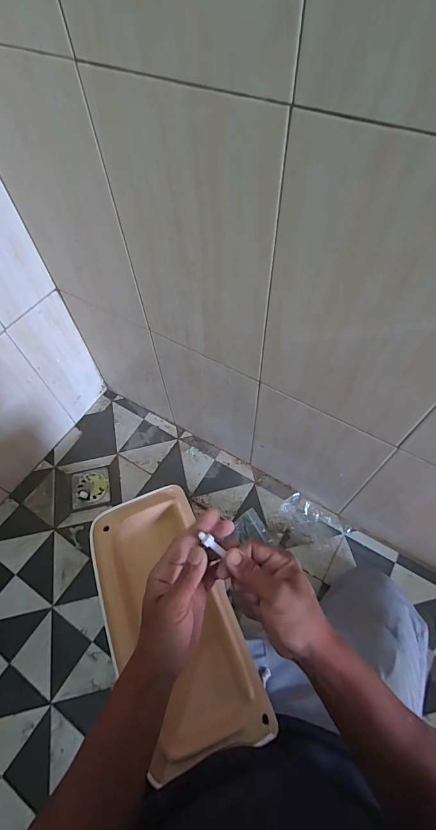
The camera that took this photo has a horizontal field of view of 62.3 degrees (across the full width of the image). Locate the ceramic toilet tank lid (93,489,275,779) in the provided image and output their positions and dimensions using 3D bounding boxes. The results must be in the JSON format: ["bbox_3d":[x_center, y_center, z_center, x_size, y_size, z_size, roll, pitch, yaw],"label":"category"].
[{"bbox_3d":[-0.074,0.287,0.537,0.170,0.072,0.356,-21,62,-11],"label":"ceramic toilet tank lid"}]

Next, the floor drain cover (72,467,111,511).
[{"bbox_3d":[-0.336,0.192,0.955,0.096,0.009,0.098,-12,60,-5],"label":"floor drain cover"}]

